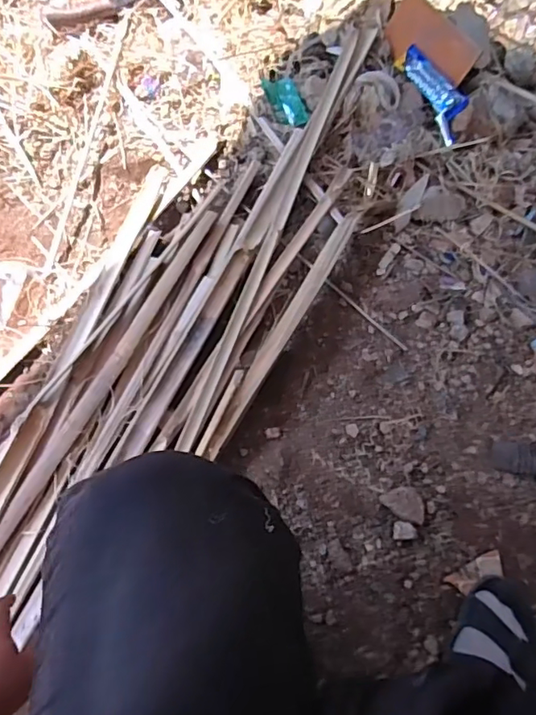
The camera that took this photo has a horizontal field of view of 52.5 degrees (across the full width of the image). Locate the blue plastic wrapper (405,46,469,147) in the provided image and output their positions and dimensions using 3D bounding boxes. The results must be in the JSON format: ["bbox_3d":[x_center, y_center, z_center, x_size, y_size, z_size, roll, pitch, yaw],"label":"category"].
[{"bbox_3d":[0.298,-0.477,0.975,0.049,0.048,0.207,-20,68,-10],"label":"blue plastic wrapper"}]

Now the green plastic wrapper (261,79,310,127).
[{"bbox_3d":[0.035,-0.461,0.989,0.054,0.021,0.109,-22,72,-10],"label":"green plastic wrapper"}]

